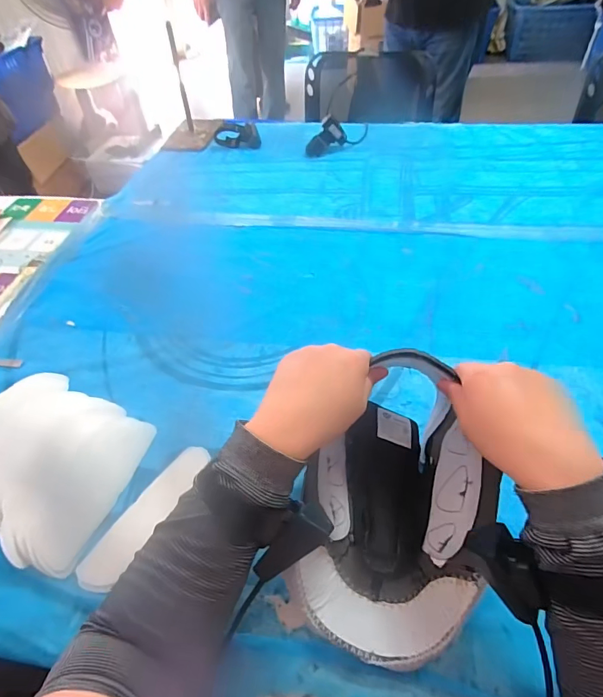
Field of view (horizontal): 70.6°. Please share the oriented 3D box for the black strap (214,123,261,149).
[{"bbox_3d":[-0.169,-0.554,1.118,0.123,0.044,0.047,-4,48,1],"label":"black strap"}]

